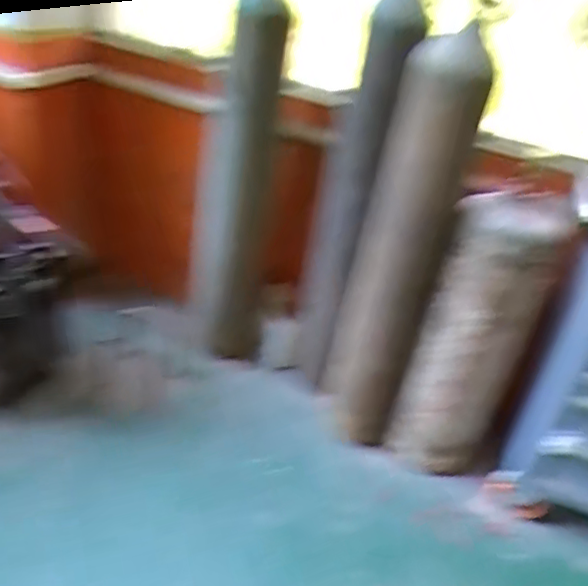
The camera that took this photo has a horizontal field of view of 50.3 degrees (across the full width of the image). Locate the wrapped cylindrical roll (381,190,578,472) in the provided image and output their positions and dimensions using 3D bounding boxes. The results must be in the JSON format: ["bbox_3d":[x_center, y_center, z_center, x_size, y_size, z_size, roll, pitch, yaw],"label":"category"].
[{"bbox_3d":[0.542,0.132,1.862,0.320,0.882,0.325,9,33,-6],"label":"wrapped cylindrical roll"}]

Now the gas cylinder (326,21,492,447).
[{"bbox_3d":[0.310,-0.116,1.872,0.289,1.219,0.308,19,33,9],"label":"gas cylinder"}]

